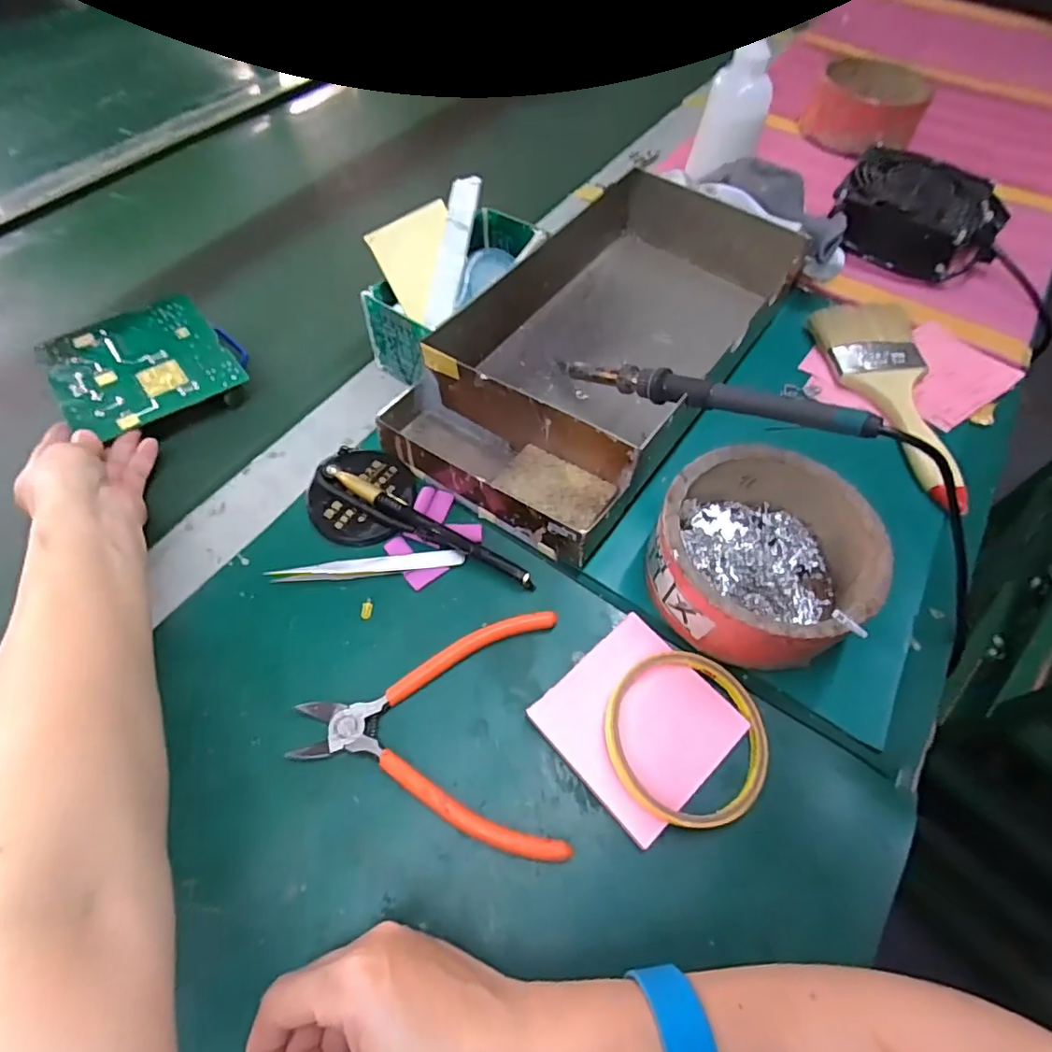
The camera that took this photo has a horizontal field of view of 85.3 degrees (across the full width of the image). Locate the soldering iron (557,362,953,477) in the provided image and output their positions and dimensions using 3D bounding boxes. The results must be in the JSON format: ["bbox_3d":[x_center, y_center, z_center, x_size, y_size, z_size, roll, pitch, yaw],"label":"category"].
[{"bbox_3d":[0.107,-0.077,0.341,0.225,0.019,0.017,24,58,37],"label":"soldering iron"}]

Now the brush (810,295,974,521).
[{"bbox_3d":[0.282,-0.098,0.425,0.065,0.023,0.190,-6,58,-5],"label":"brush"}]

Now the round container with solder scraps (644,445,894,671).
[{"bbox_3d":[0.135,0.017,0.333,0.117,0.050,0.120,1,58,-1],"label":"round container with solder scraps"}]

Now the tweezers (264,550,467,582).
[{"bbox_3d":[-0.096,0.024,0.351,0.114,0.009,0.013,-7,58,-6],"label":"tweezers"}]

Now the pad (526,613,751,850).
[{"bbox_3d":[0.059,0.103,0.304,0.084,0.012,0.085,-37,66,-22],"label":"pad"}]

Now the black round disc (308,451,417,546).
[{"bbox_3d":[-0.105,-0.020,0.371,0.064,0.009,0.066,3,67,-6],"label":"black round disc"}]

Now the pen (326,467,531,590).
[{"bbox_3d":[-0.062,0.000,0.358,0.148,0.018,0.013,28,61,15],"label":"pen"}]

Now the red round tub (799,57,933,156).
[{"bbox_3d":[0.378,-0.466,0.637,0.113,0.066,0.113,1,58,-1],"label":"red round tub"}]

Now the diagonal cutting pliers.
[{"bbox_3d":[-0.050,0.105,0.303,0.135,0.007,0.123,0,58,-1],"label":"diagonal cutting pliers"}]

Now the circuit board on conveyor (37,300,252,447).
[{"bbox_3d":[-0.280,-0.119,0.426,0.122,0.023,0.124,-31,63,-19],"label":"circuit board on conveyor"}]

